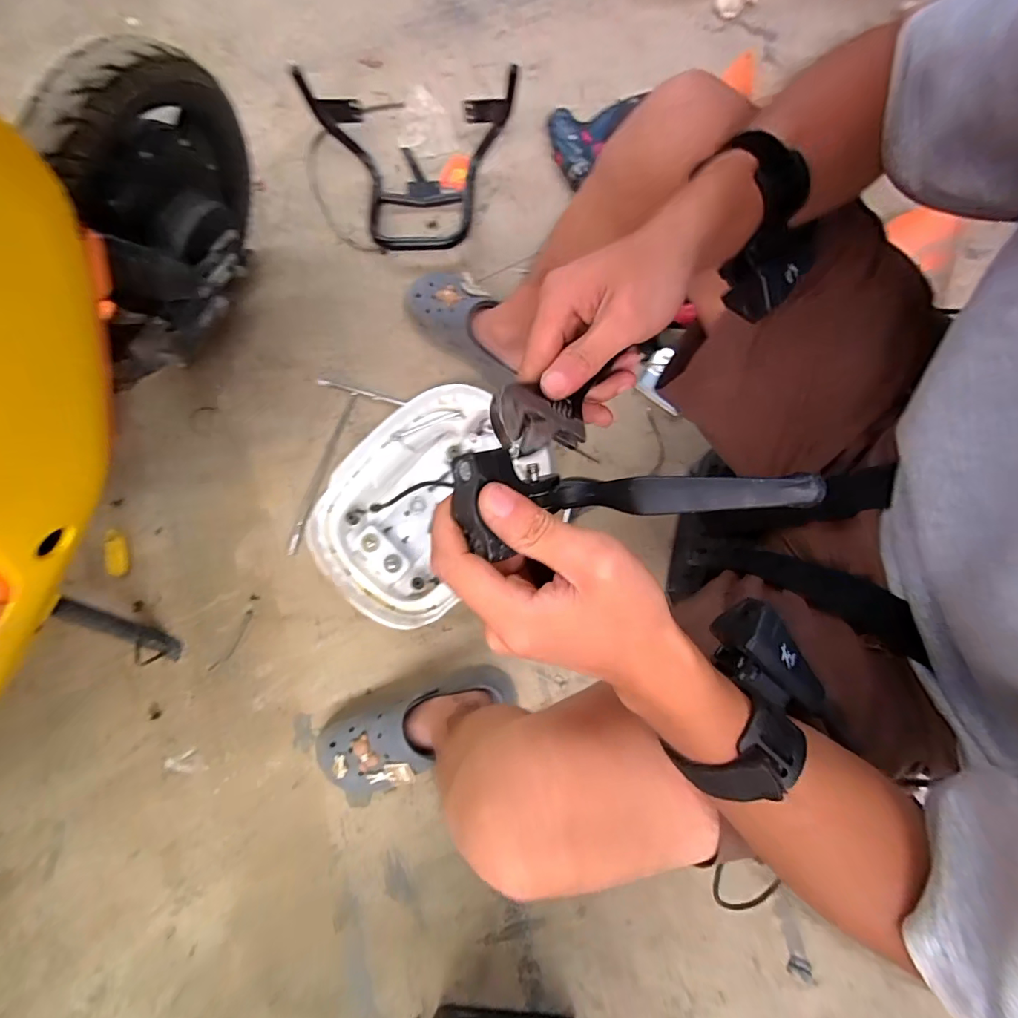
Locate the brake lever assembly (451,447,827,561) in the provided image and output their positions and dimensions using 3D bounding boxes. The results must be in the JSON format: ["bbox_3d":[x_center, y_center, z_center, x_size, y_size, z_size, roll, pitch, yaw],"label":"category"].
[{"bbox_3d":[0.053,0.001,0.228,0.149,0.066,0.047,1,79,9],"label":"brake lever assembly"}]

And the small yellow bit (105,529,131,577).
[{"bbox_3d":[-0.606,0.067,0.740,0.030,0.014,0.074,-18,80,-2],"label":"small yellow bit"}]

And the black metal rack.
[{"bbox_3d":[-0.149,-0.558,0.779,0.331,0.143,0.231,-4,79,0],"label":"black metal rack"}]

